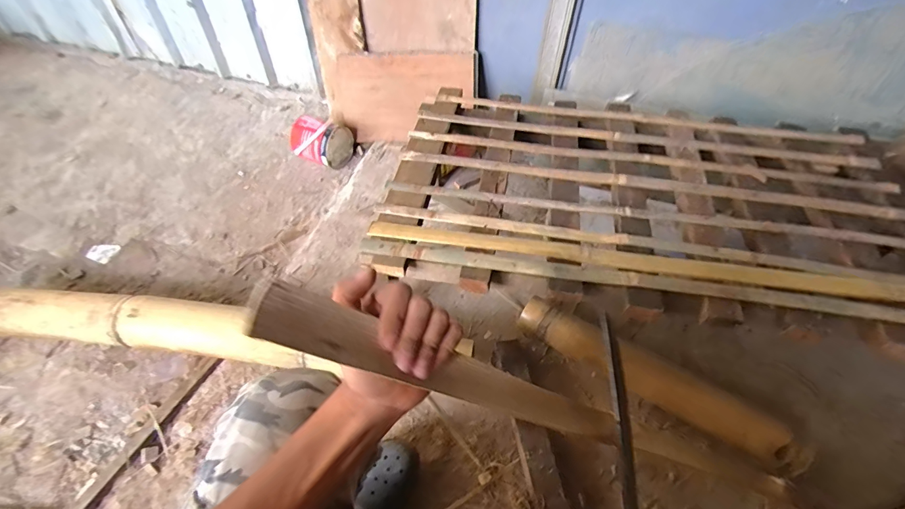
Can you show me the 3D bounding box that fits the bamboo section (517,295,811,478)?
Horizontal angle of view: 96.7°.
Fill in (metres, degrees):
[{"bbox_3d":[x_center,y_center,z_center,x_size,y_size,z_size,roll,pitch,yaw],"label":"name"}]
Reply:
[{"bbox_3d":[0.421,0.265,0.882,0.578,0.093,0.111,26,54,18],"label":"bamboo section"}]

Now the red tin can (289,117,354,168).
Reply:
[{"bbox_3d":[-0.482,-0.417,1.481,0.168,0.161,0.173,24,54,17],"label":"red tin can"}]

